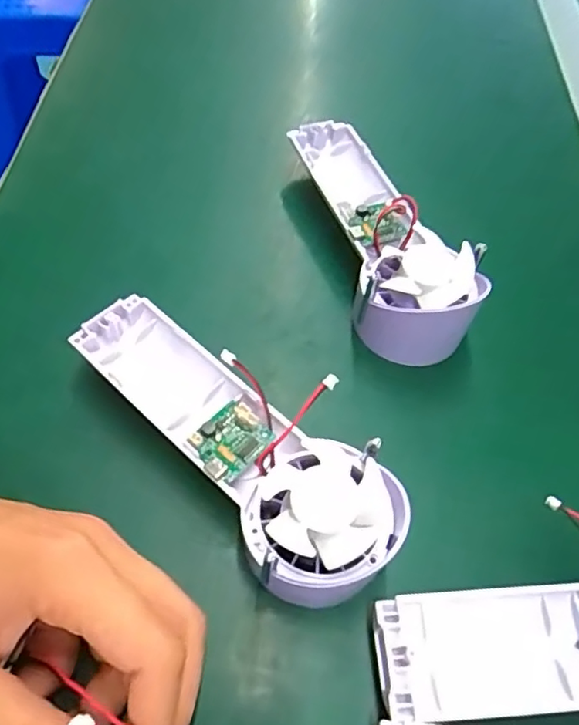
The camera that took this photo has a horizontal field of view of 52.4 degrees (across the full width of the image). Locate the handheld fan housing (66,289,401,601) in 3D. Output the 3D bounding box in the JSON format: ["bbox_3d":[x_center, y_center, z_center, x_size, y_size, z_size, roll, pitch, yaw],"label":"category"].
[{"bbox_3d":[-0.024,0.029,0.267,0.070,0.044,0.175,-35,66,-23],"label":"handheld fan housing"}]

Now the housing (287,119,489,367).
[{"bbox_3d":[0.053,-0.081,0.341,0.066,0.046,0.176,-10,59,-11],"label":"housing"}]

